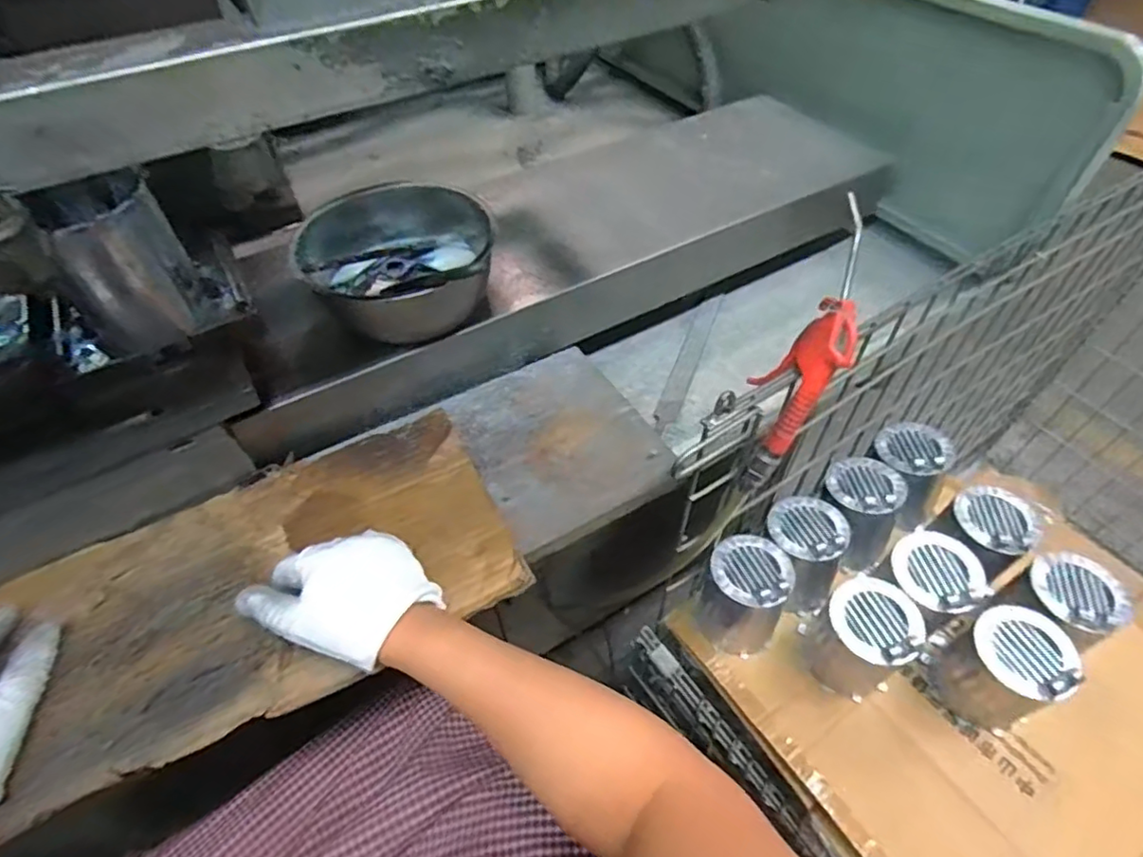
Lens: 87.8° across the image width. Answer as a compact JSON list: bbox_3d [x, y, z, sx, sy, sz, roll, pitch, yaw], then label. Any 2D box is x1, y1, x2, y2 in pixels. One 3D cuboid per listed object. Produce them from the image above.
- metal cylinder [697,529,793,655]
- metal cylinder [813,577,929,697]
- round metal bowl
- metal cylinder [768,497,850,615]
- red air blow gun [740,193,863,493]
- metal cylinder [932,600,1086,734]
[{"bbox_3d":[0.198,0.187,0.677,0.095,0.109,0.100,25,56,20],"label":"metal cylinder"},{"bbox_3d":[0.308,0.226,0.637,0.089,0.113,0.092,33,59,24],"label":"metal cylinder"},{"bbox_3d":[-0.167,-0.156,0.574,0.172,0.099,0.181,0,52,1],"label":"round metal bowl"},{"bbox_3d":[0.272,0.145,0.710,0.091,0.113,0.096,21,55,17],"label":"metal cylinder"},{"bbox_3d":[0.186,-0.051,0.486,0.069,0.248,0.053,25,29,19],"label":"red air blow gun"},{"bbox_3d":[0.440,0.249,0.612,0.085,0.127,0.092,0,52,1],"label":"metal cylinder"}]

